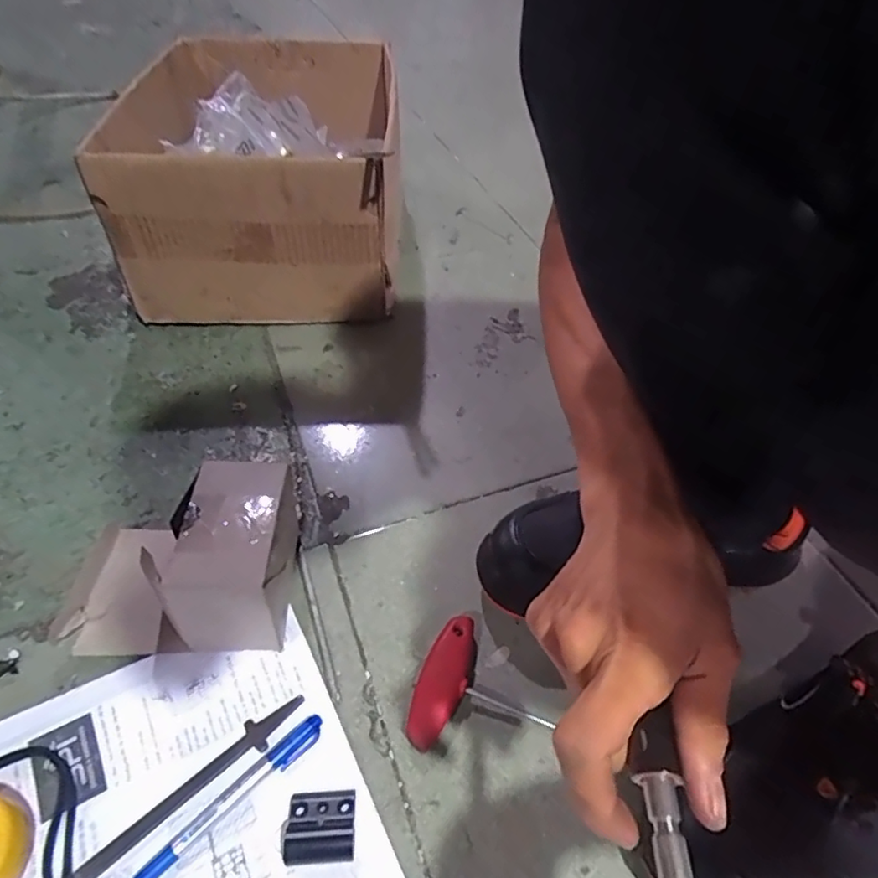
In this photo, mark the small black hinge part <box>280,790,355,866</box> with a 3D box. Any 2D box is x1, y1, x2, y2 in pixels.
[{"bbox_3d":[-0.074,0.237,0.358,0.042,0.020,0.038,-1,50,-7],"label":"small black hinge part"}]

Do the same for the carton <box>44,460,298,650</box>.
[{"bbox_3d":[-0.198,0.090,0.436,0.164,0.093,0.117,0,46,-6],"label":"carton"}]

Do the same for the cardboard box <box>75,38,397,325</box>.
[{"bbox_3d":[-0.228,-0.347,0.778,0.320,0.213,0.420,0,46,-7],"label":"cardboard box"}]

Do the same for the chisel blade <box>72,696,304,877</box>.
[{"bbox_3d":[-0.155,0.223,0.377,0.153,0.004,0.019,-35,61,-30],"label":"chisel blade"}]

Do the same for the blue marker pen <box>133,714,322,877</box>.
[{"bbox_3d":[-0.127,0.223,0.363,0.129,0.011,0.016,-35,61,-30],"label":"blue marker pen"}]

